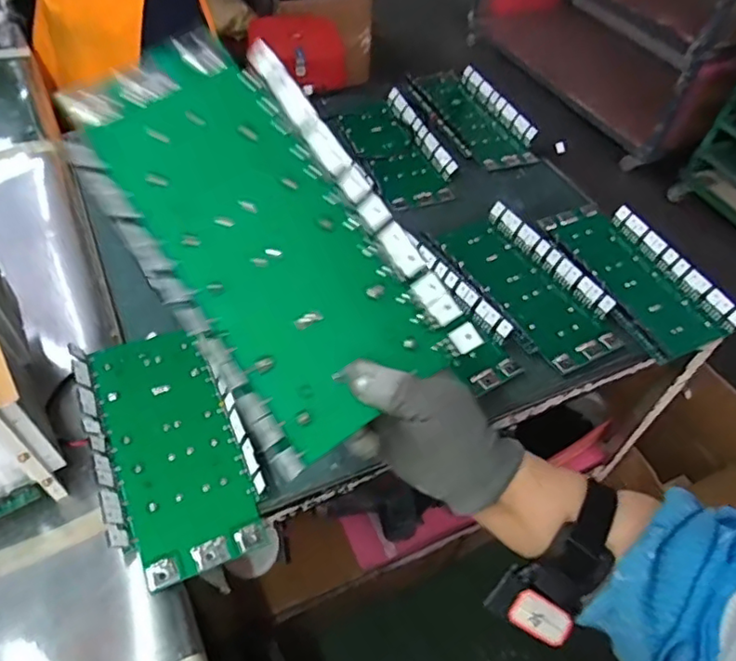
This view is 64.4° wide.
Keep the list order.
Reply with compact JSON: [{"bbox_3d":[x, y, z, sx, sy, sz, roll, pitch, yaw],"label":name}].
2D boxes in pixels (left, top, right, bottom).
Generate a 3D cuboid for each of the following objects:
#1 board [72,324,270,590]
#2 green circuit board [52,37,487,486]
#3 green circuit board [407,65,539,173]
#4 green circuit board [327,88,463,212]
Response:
[{"bbox_3d":[-0.210,0.116,0.616,0.142,0.041,0.284,-18,54,-20],"label":"board"},{"bbox_3d":[-0.070,-0.067,0.381,0.149,0.038,0.281,-35,86,-10],"label":"green circuit board"},{"bbox_3d":[0.184,-0.403,1.082,0.144,0.056,0.330,-13,53,-21],"label":"green circuit board"},{"bbox_3d":[0.045,-0.308,0.990,0.161,0.030,0.280,-20,55,-21],"label":"green circuit board"}]

